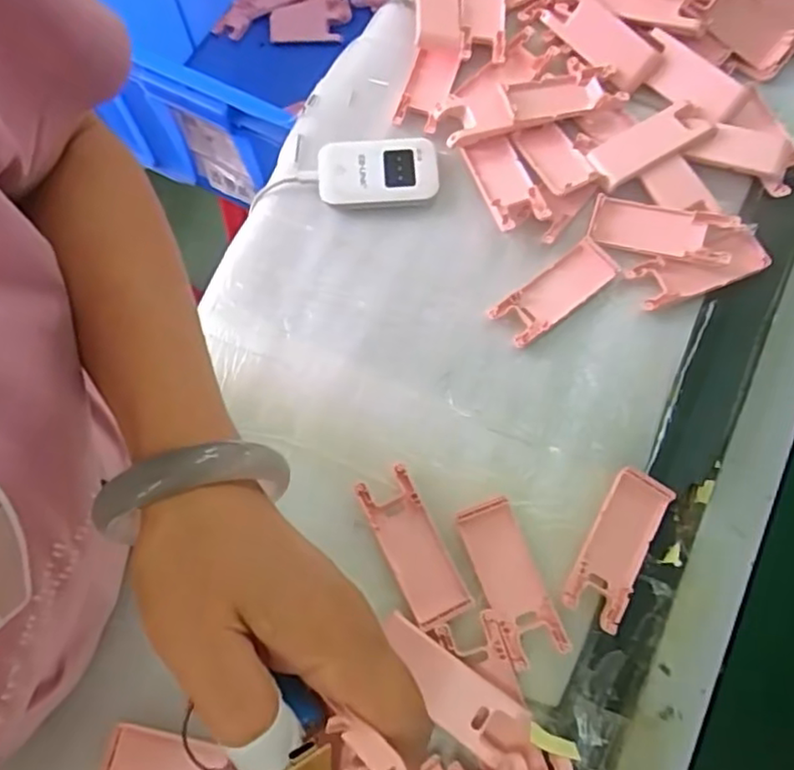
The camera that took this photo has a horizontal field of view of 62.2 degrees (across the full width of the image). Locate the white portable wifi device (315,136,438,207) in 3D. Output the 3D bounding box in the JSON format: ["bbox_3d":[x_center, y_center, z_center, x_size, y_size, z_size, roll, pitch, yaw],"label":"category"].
[{"bbox_3d":[-0.015,-0.175,0.538,0.096,0.015,0.057,-3,71,1],"label":"white portable wifi device"}]

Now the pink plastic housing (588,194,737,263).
[{"bbox_3d":[0.204,-0.121,0.508,0.101,0.022,0.041,18,73,8],"label":"pink plastic housing"}]

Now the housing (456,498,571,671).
[{"bbox_3d":[0.074,0.128,0.431,0.040,0.010,0.100,-20,72,-5],"label":"housing"}]

